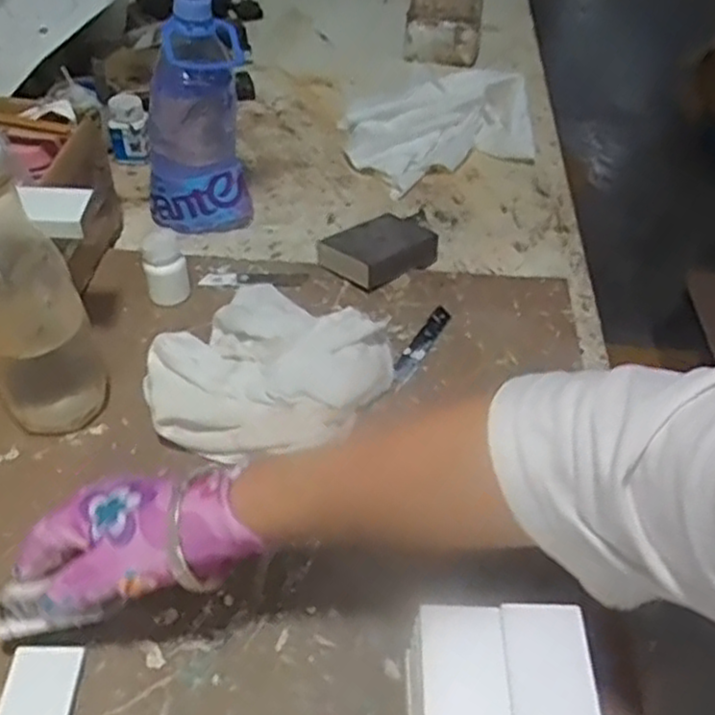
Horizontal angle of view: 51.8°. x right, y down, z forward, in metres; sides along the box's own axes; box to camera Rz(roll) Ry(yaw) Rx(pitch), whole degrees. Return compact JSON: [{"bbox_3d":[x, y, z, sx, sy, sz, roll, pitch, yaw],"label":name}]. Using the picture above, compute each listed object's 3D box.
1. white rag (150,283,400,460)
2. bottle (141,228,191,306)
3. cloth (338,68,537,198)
[{"bbox_3d":[-0.073,0.008,0.590,0.170,0.046,0.182,27,51,21],"label":"white rag"},{"bbox_3d":[-0.171,-0.078,0.658,0.037,0.061,0.032,-10,48,-13],"label":"bottle"},{"bbox_3d":[0.099,-0.272,0.852,0.224,0.095,0.149,1,47,-3],"label":"cloth"}]

